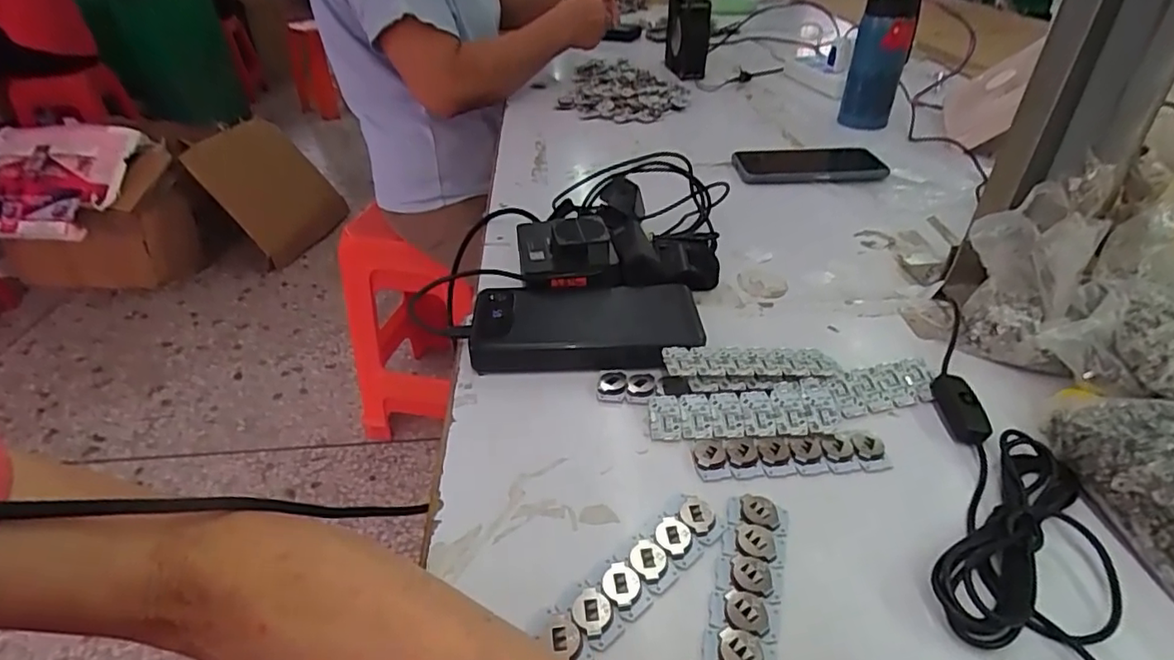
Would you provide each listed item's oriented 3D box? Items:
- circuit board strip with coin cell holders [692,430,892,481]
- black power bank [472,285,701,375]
[{"bbox_3d":[0.114,0.069,0.327,0.107,0.006,0.026,-2,37,-4],"label":"circuit board strip with coin cell holders"},{"bbox_3d":[-0.001,-0.002,0.407,0.151,0.026,0.071,0,37,0],"label":"black power bank"}]

